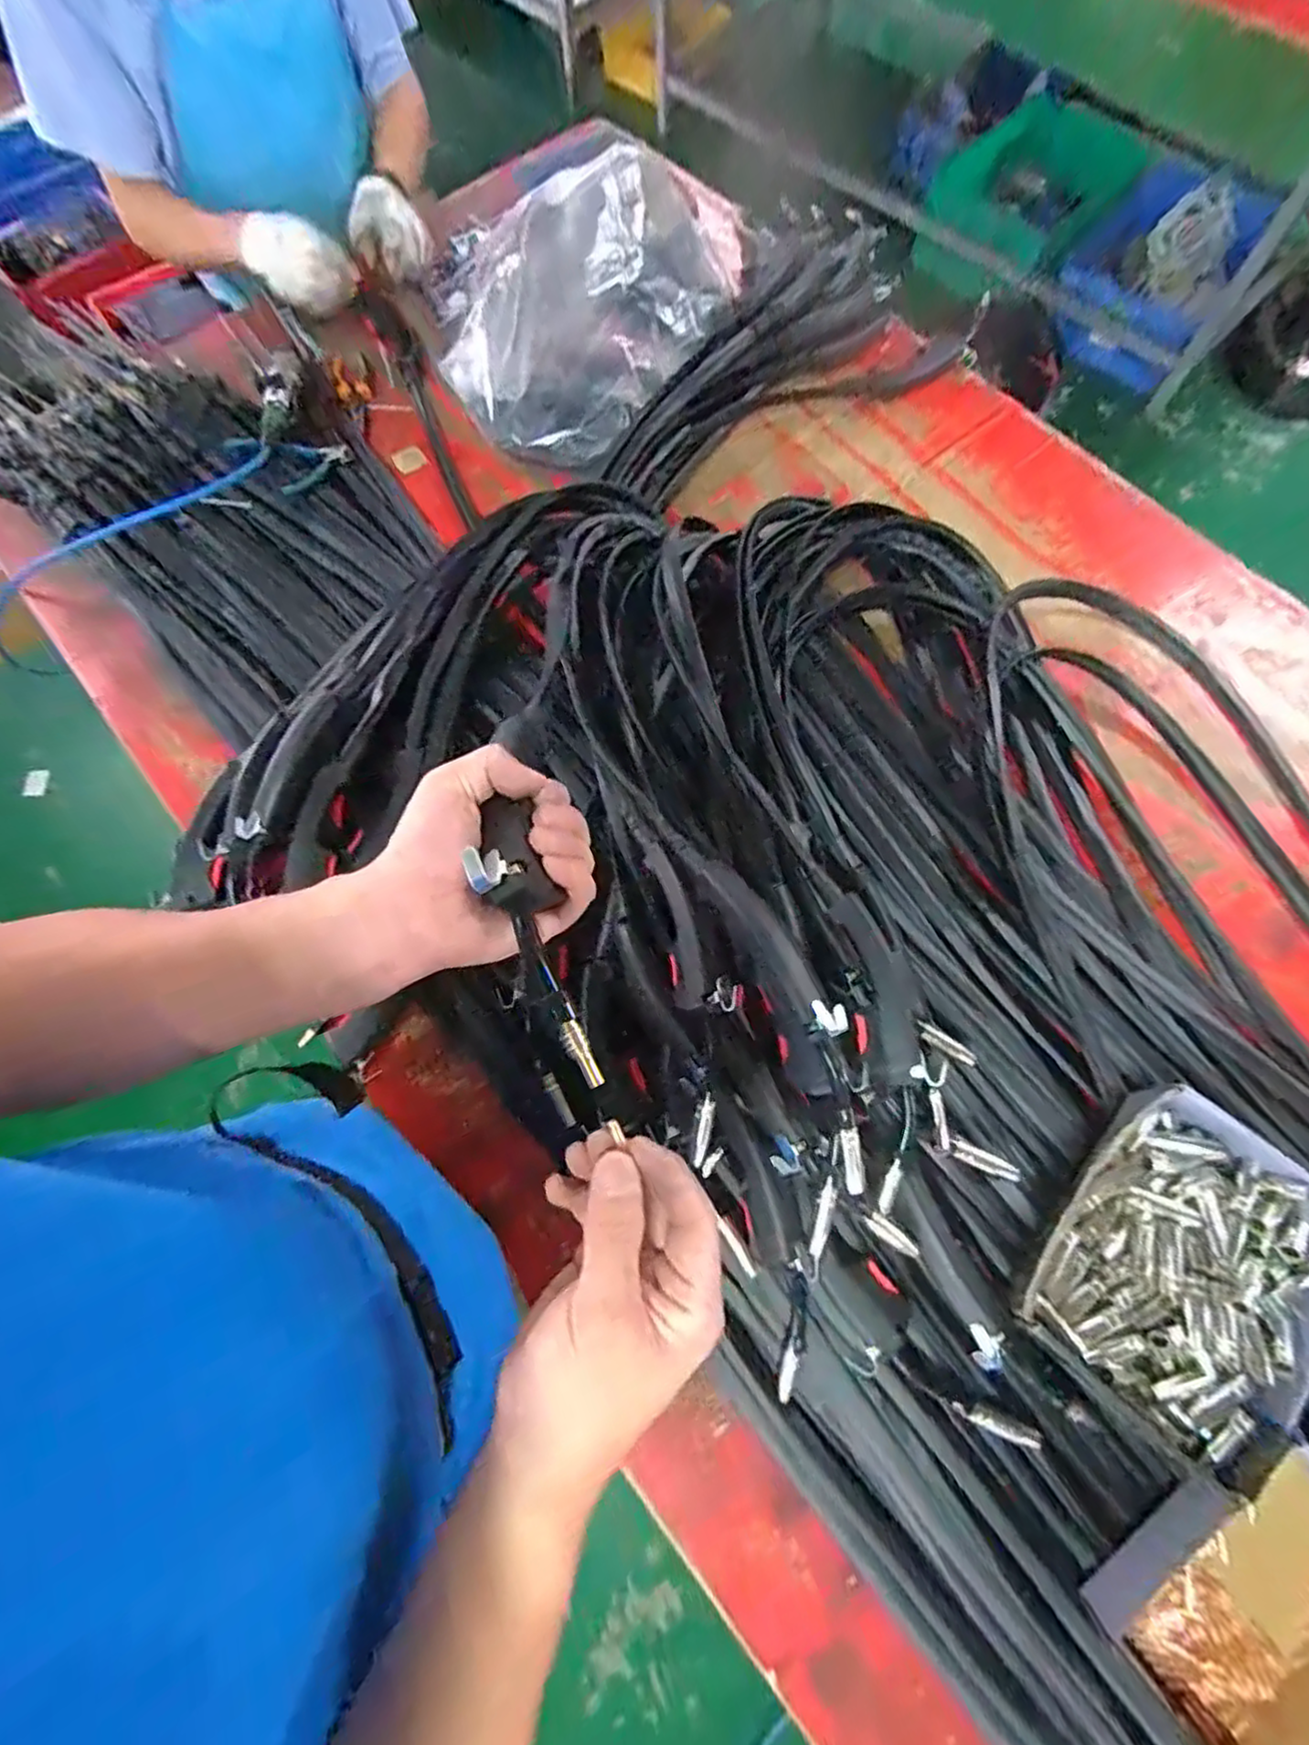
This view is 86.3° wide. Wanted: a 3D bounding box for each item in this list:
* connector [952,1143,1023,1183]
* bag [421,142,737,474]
[{"bbox_3d":[0.278,0.242,0.585,0.058,0.009,0.014,21,72,9],"label":"connector"},{"bbox_3d":[-0.076,-0.747,0.938,0.256,0.159,0.435,37,76,12],"label":"bag"}]

